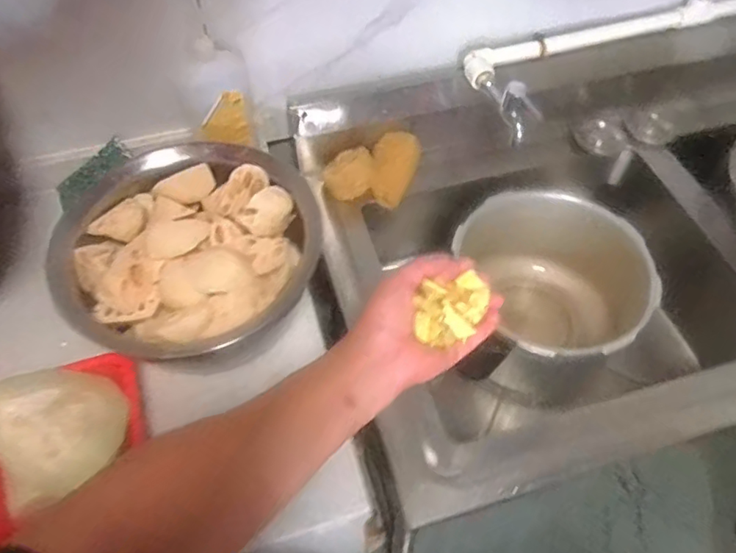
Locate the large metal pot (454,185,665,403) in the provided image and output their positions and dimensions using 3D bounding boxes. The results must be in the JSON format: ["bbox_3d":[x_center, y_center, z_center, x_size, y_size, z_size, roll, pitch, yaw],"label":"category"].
[{"bbox_3d":[0.280,0.049,0.909,0.303,0.214,0.293,-2,56,-2],"label":"large metal pot"}]

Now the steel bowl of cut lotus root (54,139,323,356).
[{"bbox_3d":[-0.210,-0.028,0.667,0.270,0.117,0.270,0,56,0],"label":"steel bowl of cut lotus root"}]

